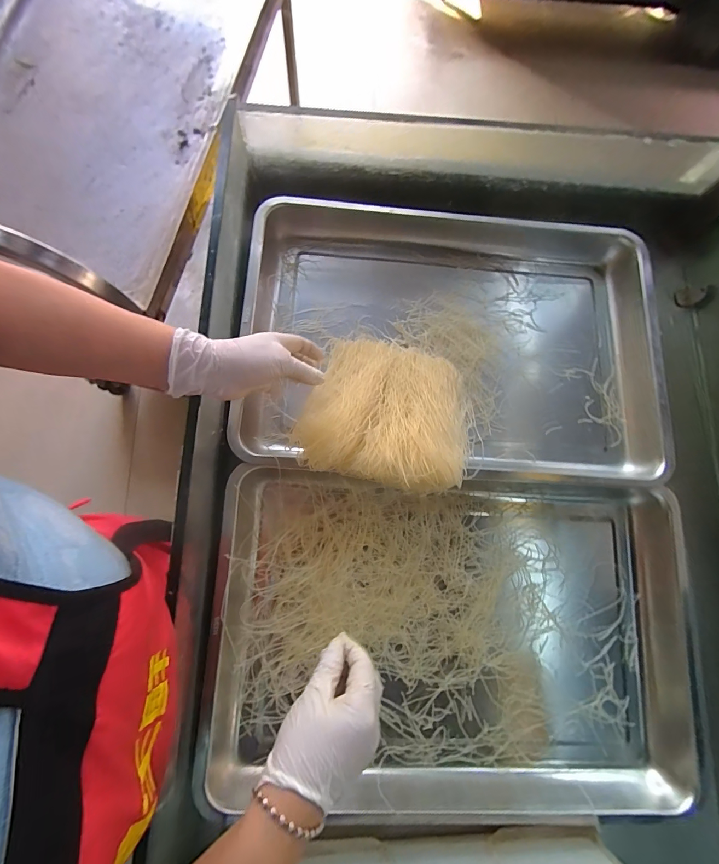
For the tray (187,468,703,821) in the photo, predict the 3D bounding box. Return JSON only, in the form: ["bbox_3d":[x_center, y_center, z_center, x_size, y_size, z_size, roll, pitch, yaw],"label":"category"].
[{"bbox_3d":[0.140,0.250,0.471,0.621,0.078,0.373,3,79,-3],"label":"tray"}]

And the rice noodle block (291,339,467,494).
[{"bbox_3d":[0.038,-0.029,0.468,0.201,0.041,0.203,15,51,0],"label":"rice noodle block"}]

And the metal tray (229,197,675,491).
[{"bbox_3d":[0.132,-0.133,0.539,0.608,0.072,0.407,1,76,-1],"label":"metal tray"}]

